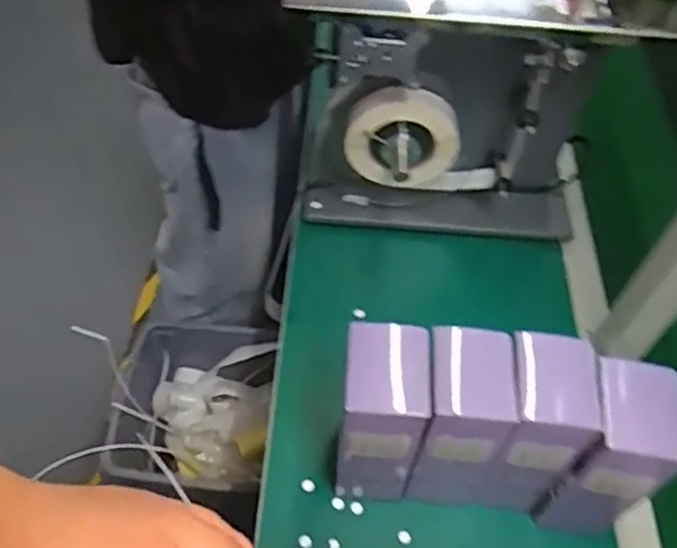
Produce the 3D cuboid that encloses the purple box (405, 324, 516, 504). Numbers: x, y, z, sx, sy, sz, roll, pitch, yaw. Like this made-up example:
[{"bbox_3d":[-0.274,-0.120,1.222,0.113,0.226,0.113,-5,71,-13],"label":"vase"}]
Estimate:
[{"bbox_3d":[0.104,0.137,0.619,0.066,0.189,0.087,7,53,-1],"label":"purple box"}]

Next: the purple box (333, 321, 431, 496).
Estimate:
[{"bbox_3d":[0.035,0.133,0.611,0.067,0.198,0.078,3,53,-4],"label":"purple box"}]

